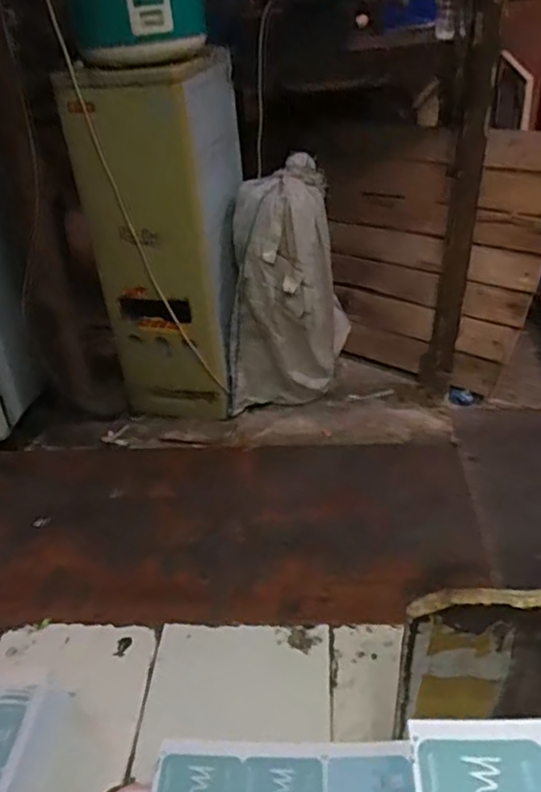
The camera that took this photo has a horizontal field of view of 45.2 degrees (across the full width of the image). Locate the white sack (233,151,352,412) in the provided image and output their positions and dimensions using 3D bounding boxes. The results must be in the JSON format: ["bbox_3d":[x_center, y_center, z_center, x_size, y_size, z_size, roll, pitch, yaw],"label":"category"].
[{"bbox_3d":[0.037,-0.257,1.634,0.293,0.587,0.222,-2,34,7],"label":"white sack"}]

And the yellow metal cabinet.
[{"bbox_3d":[-0.234,-0.353,1.573,0.340,0.788,0.286,-2,34,7],"label":"yellow metal cabinet"}]

